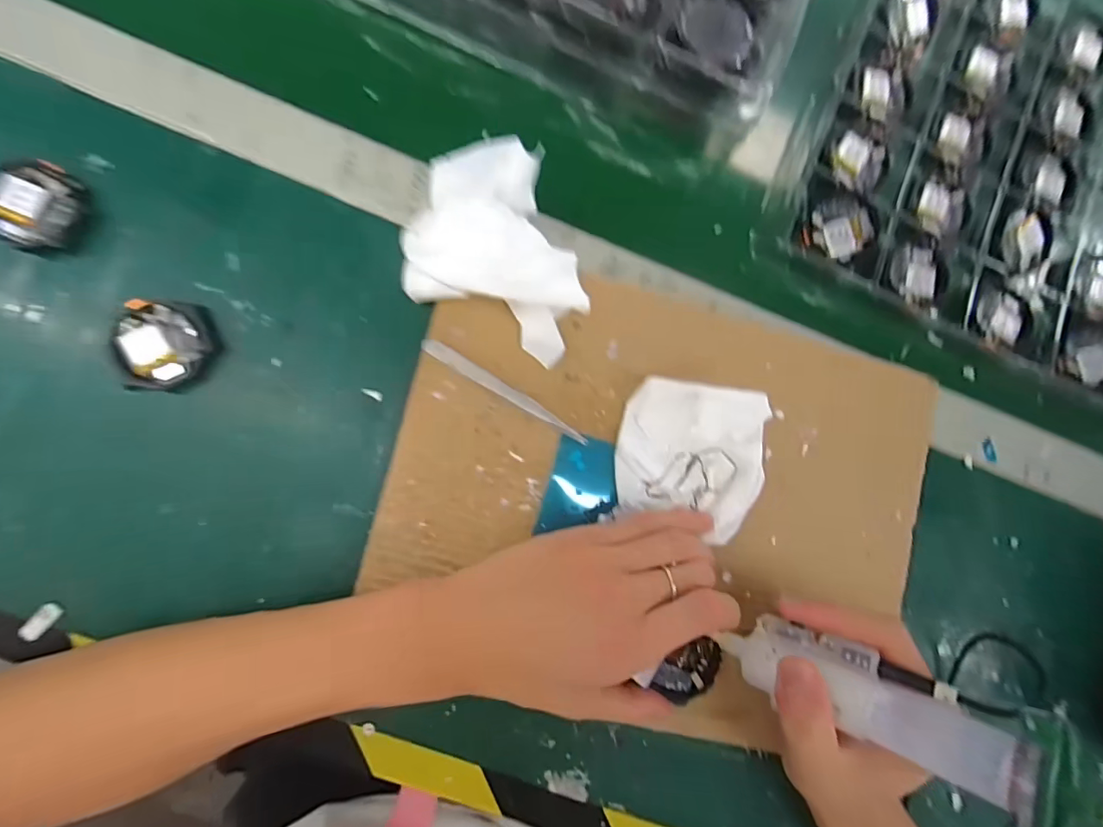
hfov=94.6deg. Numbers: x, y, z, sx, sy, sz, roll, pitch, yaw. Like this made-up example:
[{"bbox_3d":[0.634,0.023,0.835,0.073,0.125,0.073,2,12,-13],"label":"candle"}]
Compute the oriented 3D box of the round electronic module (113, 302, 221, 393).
[{"bbox_3d":[-0.213,-0.037,0.283,0.047,0.012,0.048,1,85,-7],"label":"round electronic module"}]

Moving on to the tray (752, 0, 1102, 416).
[{"bbox_3d":[0.398,-0.175,0.368,0.423,0.020,0.332,25,82,-4],"label":"tray"}]

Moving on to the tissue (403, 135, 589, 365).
[{"bbox_3d":[-0.027,-0.092,0.285,0.111,0.055,0.090,23,82,-4],"label":"tissue"}]

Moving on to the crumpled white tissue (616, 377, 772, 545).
[{"bbox_3d":[0.081,0.024,0.299,0.081,0.018,0.085,11,83,-6],"label":"crumpled white tissue"}]

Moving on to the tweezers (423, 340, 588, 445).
[{"bbox_3d":[-0.026,-0.013,0.296,0.109,0.004,0.008,31,82,-3],"label":"tweezers"}]

